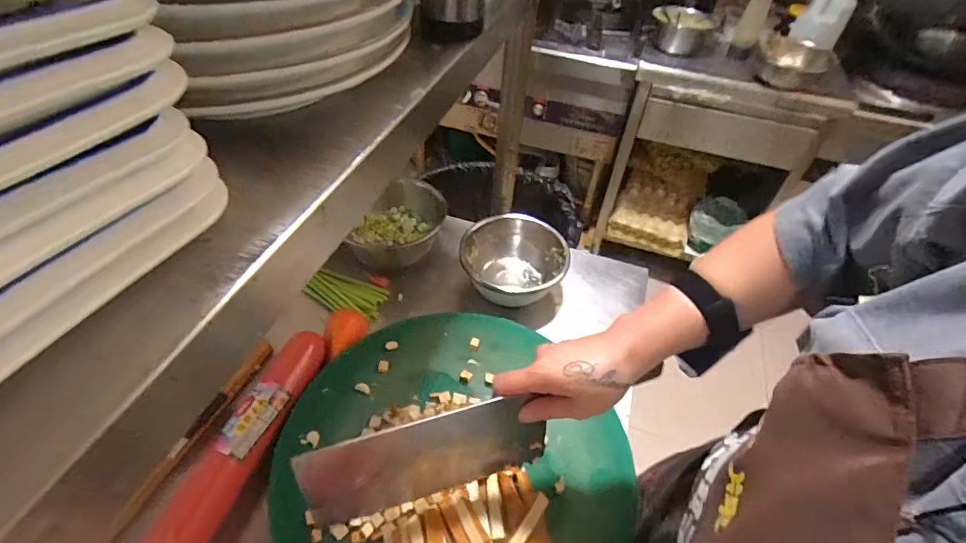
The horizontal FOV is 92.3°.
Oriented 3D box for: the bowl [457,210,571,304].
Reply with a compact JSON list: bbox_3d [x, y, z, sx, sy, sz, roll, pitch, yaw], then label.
[{"bbox_3d":[0.050,-0.005,0.776,0.165,0.097,0.164,2,46,-2],"label":"bowl"}]

